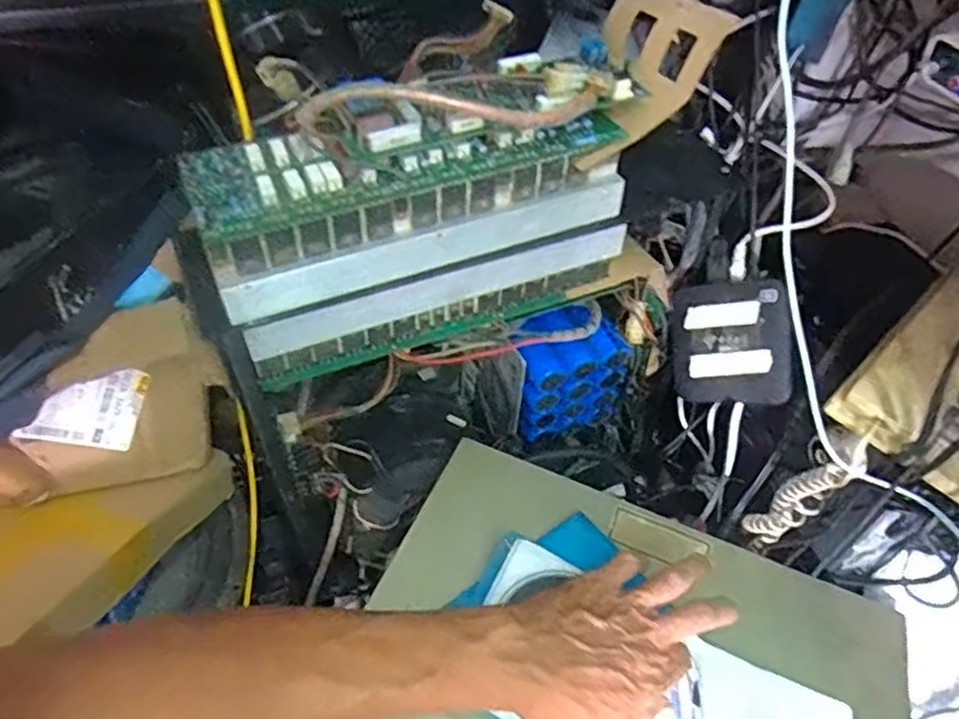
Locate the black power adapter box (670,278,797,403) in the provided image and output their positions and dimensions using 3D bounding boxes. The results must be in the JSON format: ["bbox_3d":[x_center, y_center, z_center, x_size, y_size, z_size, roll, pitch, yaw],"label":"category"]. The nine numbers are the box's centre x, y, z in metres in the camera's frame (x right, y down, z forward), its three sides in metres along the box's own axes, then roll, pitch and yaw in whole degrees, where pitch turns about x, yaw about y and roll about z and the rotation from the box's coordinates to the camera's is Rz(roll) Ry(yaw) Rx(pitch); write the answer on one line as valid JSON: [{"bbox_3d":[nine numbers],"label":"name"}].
[{"bbox_3d":[0.224,-0.015,0.619,0.019,0.107,0.112,-2,-1,-45],"label":"black power adapter box"}]

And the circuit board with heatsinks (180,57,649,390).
[{"bbox_3d":[-0.039,-0.114,0.550,0.345,0.199,0.096,-16,51,-16],"label":"circuit board with heatsinks"}]

